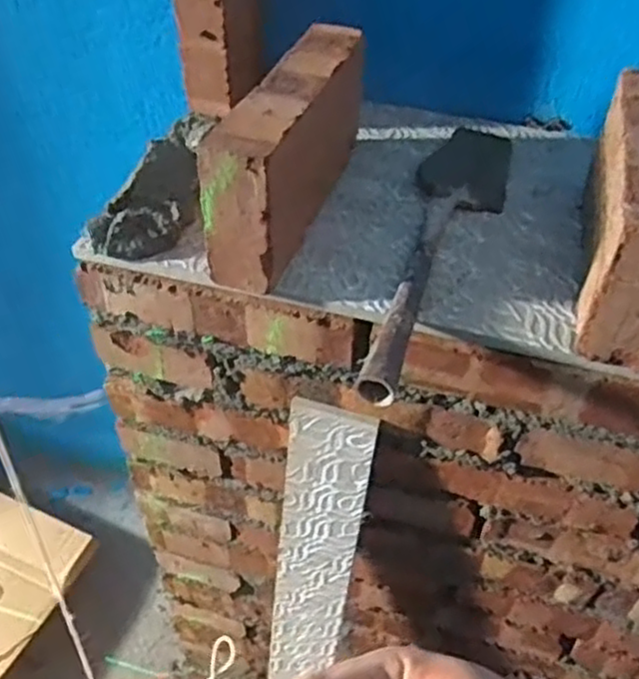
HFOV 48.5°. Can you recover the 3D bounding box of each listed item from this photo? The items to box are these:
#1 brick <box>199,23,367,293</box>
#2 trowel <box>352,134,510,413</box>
[{"bbox_3d":[-0.017,-0.139,0.511,0.055,0.098,0.206,13,46,12],"label":"brick"},{"bbox_3d":[0.090,-0.078,0.516,0.067,0.024,0.332,13,46,12],"label":"trowel"}]

